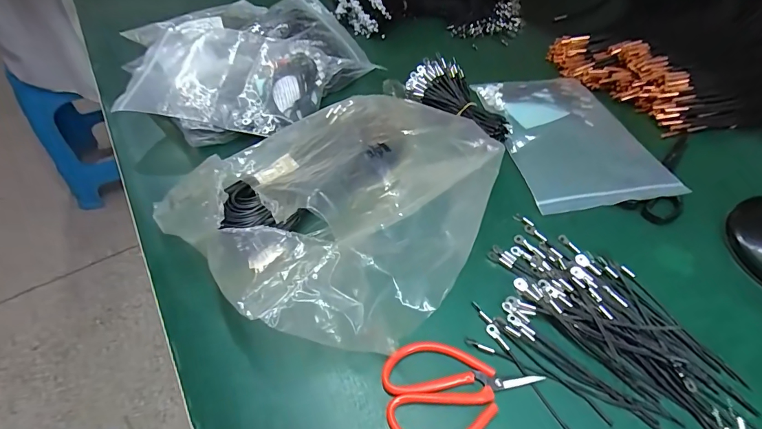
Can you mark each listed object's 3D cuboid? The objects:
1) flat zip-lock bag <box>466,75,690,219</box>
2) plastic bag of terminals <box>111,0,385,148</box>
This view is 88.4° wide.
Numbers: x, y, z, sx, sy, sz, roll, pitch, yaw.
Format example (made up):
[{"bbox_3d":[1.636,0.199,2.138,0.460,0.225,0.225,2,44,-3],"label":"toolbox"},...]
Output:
[{"bbox_3d":[0.218,-0.097,0.468,0.154,0.016,0.226,-8,50,-4],"label":"flat zip-lock bag"},{"bbox_3d":[-0.176,-0.203,0.527,0.315,0.059,0.247,-25,53,-18],"label":"plastic bag of terminals"}]

